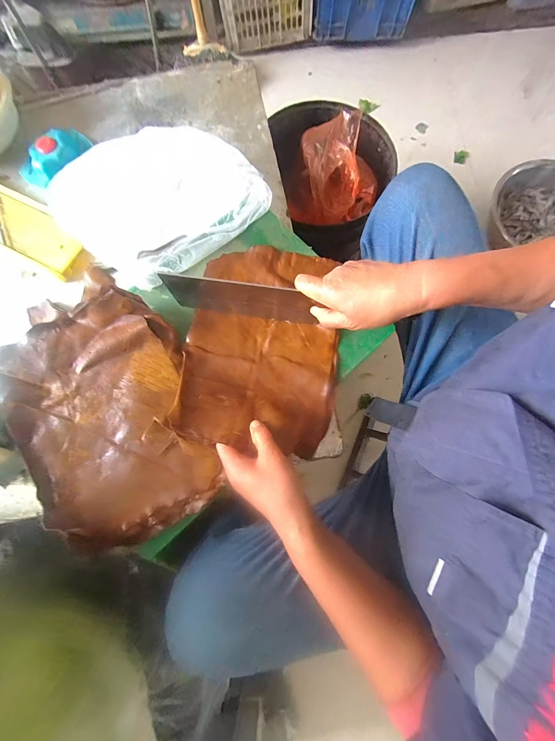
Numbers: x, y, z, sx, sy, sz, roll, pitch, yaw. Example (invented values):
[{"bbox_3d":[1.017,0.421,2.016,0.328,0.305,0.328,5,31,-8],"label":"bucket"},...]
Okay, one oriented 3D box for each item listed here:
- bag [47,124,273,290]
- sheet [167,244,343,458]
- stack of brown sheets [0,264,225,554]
[{"bbox_3d":[-0.168,-0.257,0.444,0.266,0.096,0.171,-40,79,-9],"label":"bag"},{"bbox_3d":[-0.021,-0.042,0.419,0.209,0.036,0.294,7,75,3],"label":"sheet"},{"bbox_3d":[-0.235,0.039,0.397,0.251,0.043,0.366,-27,76,-6],"label":"stack of brown sheets"}]

